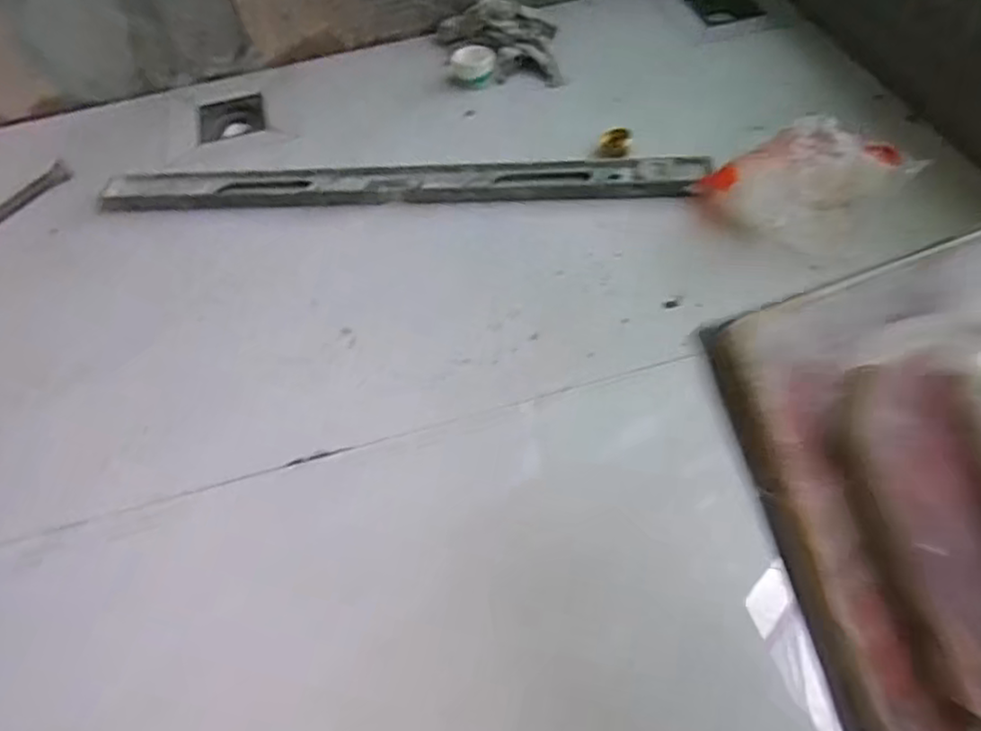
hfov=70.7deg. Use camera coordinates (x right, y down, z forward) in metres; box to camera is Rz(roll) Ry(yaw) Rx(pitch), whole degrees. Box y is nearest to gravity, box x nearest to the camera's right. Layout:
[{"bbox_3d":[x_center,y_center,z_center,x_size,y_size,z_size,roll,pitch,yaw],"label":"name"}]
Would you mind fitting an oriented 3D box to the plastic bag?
[{"bbox_3d":[0.344,-0.202,0.758,0.216,0.116,0.080,6,55,11],"label":"plastic bag"}]

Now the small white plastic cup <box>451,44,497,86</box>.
[{"bbox_3d":[-0.025,-0.450,1.034,0.065,0.026,0.069,-3,54,5],"label":"small white plastic cup"}]

